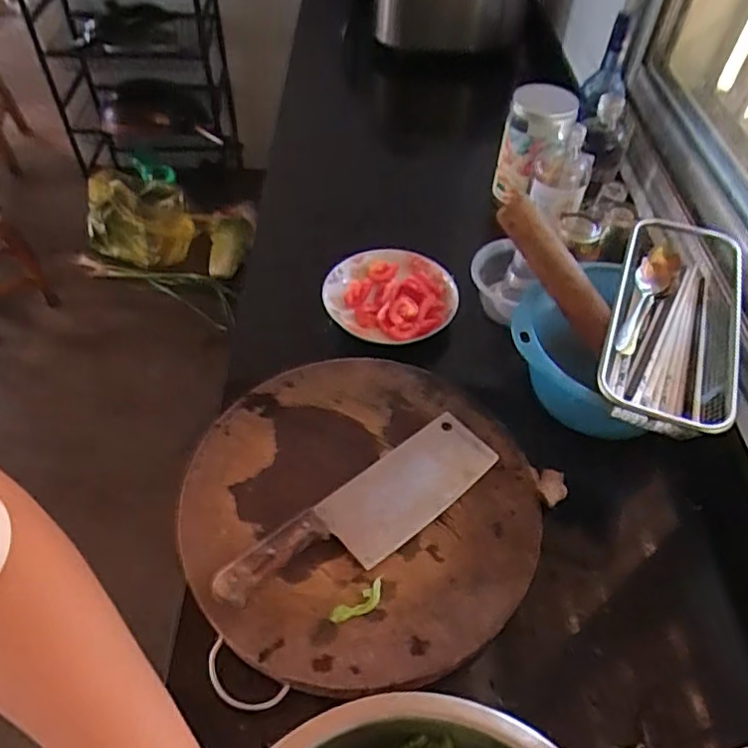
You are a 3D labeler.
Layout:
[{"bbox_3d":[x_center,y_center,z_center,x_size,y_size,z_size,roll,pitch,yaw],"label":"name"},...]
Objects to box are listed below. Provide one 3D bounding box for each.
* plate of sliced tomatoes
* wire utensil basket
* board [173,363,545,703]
[{"bbox_3d":[0.023,-0.107,0.818,0.178,0.038,0.159,14,52,10],"label":"plate of sliced tomatoes"},{"bbox_3d":[0.315,-0.061,0.638,0.118,0.052,0.303,19,53,13],"label":"wire utensil basket"},{"bbox_3d":[-0.013,0.120,0.603,0.337,0.039,0.345,1,51,-1],"label":"board"}]

